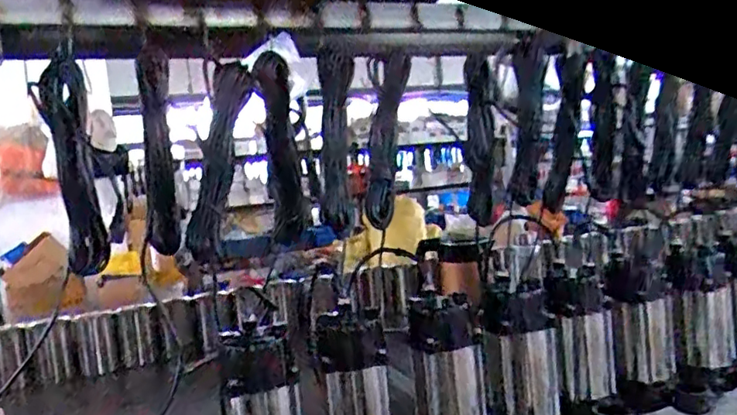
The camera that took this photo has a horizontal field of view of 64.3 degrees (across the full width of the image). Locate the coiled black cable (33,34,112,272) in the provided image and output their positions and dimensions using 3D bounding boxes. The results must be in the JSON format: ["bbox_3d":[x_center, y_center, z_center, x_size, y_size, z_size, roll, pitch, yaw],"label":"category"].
[{"bbox_3d":[-0.488,-0.073,0.970,0.069,0.361,0.072,-7,4,-22],"label":"coiled black cable"}]

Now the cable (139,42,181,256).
[{"bbox_3d":[-0.353,-0.091,0.986,0.055,0.331,0.074,-7,4,-22],"label":"cable"}]

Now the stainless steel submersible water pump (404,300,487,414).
[{"bbox_3d":[0.117,0.259,0.823,0.122,0.255,0.079,-5,4,7],"label":"stainless steel submersible water pump"}]

